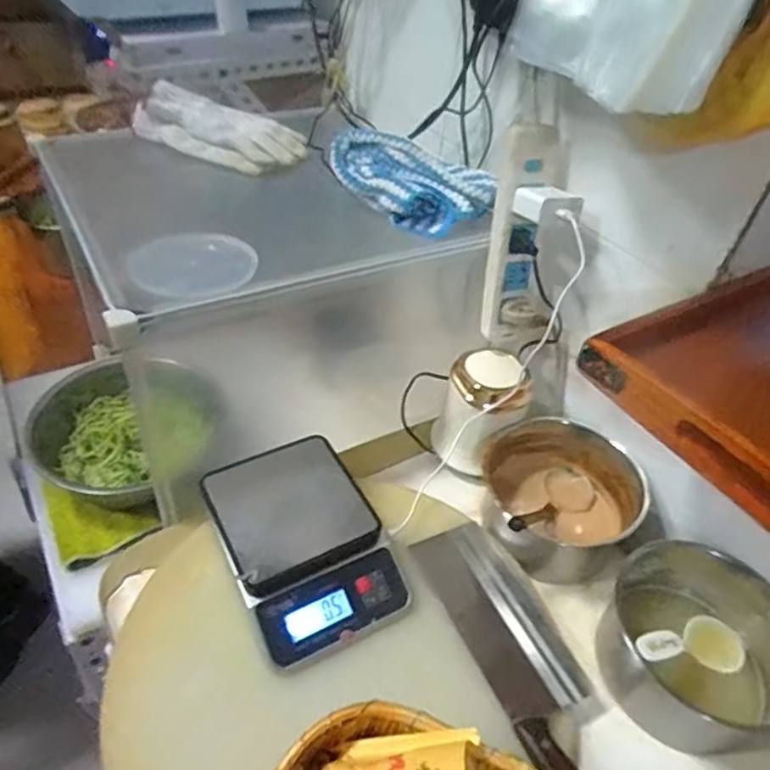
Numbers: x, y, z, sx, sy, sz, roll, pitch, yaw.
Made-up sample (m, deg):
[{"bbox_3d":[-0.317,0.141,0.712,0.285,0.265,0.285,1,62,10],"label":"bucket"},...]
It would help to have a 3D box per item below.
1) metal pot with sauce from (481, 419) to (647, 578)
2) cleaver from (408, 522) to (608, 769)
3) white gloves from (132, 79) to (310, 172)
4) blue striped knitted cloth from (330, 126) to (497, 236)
[{"bbox_3d":[0.205,0.128,0.694,0.167,0.101,0.158,4,43,-4],"label":"metal pot with sauce"},{"bbox_3d":[0.141,0.266,0.574,0.110,0.037,0.319,-15,47,-23],"label":"cleaver"},{"bbox_3d":[-0.218,-0.349,0.805,0.238,0.051,0.134,15,43,8],"label":"white gloves"},{"bbox_3d":[0.030,-0.244,0.710,0.190,0.061,0.109,37,50,28],"label":"blue striped knitted cloth"}]

